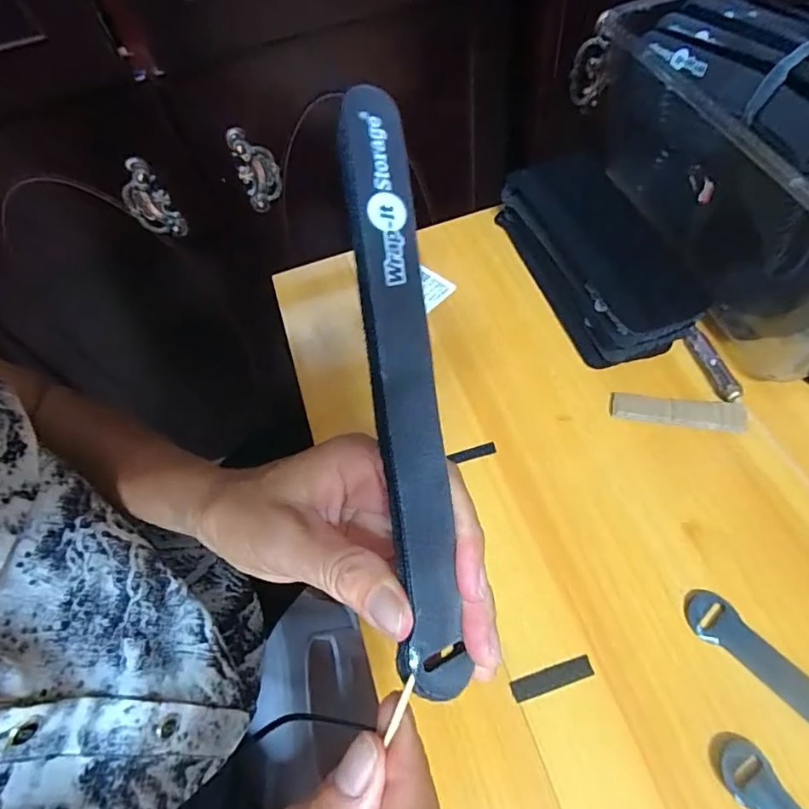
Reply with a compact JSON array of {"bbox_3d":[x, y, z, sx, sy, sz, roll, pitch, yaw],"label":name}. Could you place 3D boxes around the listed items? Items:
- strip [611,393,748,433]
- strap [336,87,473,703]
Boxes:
[{"bbox_3d":[0.195,0.005,0.360,0.088,0.007,0.023,7,60,12],"label":"strip"},{"bbox_3d":[-0.001,-0.004,0.164,0.024,0.005,0.195,-7,90,-22],"label":"strap"}]

